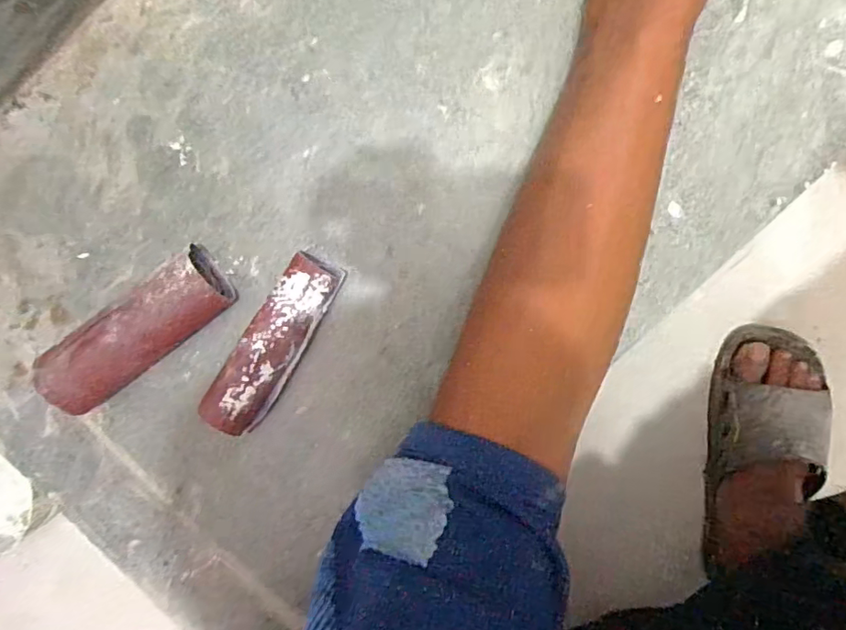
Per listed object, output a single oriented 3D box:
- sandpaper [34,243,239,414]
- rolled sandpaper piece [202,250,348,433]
[{"bbox_3d":[-0.150,0.009,0.285,0.106,0.029,0.035,-36,93,3],"label":"sandpaper"},{"bbox_3d":[-0.078,0.017,0.288,0.029,0.022,0.102,34,94,-2],"label":"rolled sandpaper piece"}]

